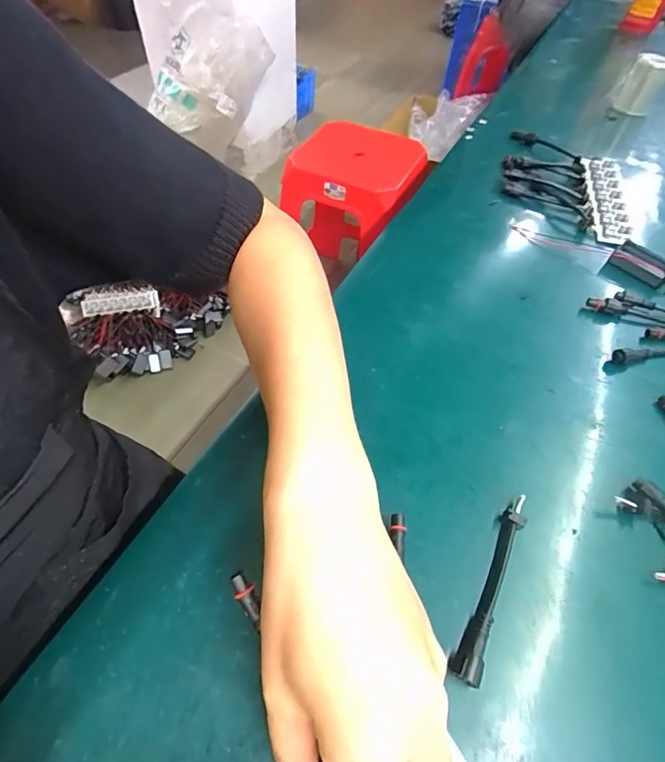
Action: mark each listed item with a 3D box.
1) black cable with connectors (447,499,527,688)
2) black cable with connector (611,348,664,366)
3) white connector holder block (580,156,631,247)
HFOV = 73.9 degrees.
[{"bbox_3d":[0.089,0.112,0.247,0.015,0.013,0.107,26,56,13],"label":"black cable with connectors"},{"bbox_3d":[0.277,-0.023,0.358,0.104,0.013,0.015,-3,55,-7],"label":"black cable with connector"},{"bbox_3d":[0.304,-0.208,0.497,0.038,0.013,0.167,13,54,5],"label":"white connector holder block"}]

